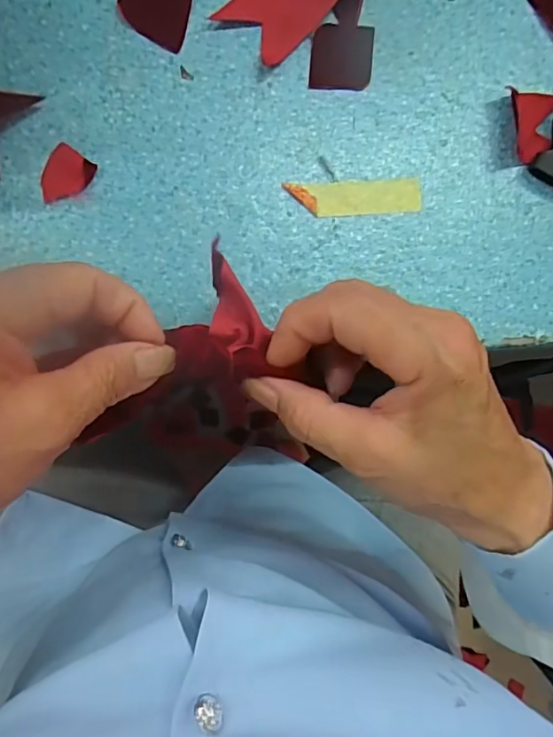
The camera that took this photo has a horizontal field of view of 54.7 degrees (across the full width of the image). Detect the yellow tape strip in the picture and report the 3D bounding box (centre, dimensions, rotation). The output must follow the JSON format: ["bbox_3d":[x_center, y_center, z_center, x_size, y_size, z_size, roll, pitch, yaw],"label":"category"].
[{"bbox_3d":[0.042,-0.089,0.278,0.071,0.004,0.018,-7,90,-9],"label":"yellow tape strip"}]

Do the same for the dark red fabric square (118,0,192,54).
[{"bbox_3d":[-0.059,-0.180,0.264,0.035,0.004,0.034,21,86,-8],"label":"dark red fabric square"}]

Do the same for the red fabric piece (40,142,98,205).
[{"bbox_3d":[-0.101,-0.091,0.255,0.021,0.004,0.027,33,84,-7],"label":"red fabric piece"}]

